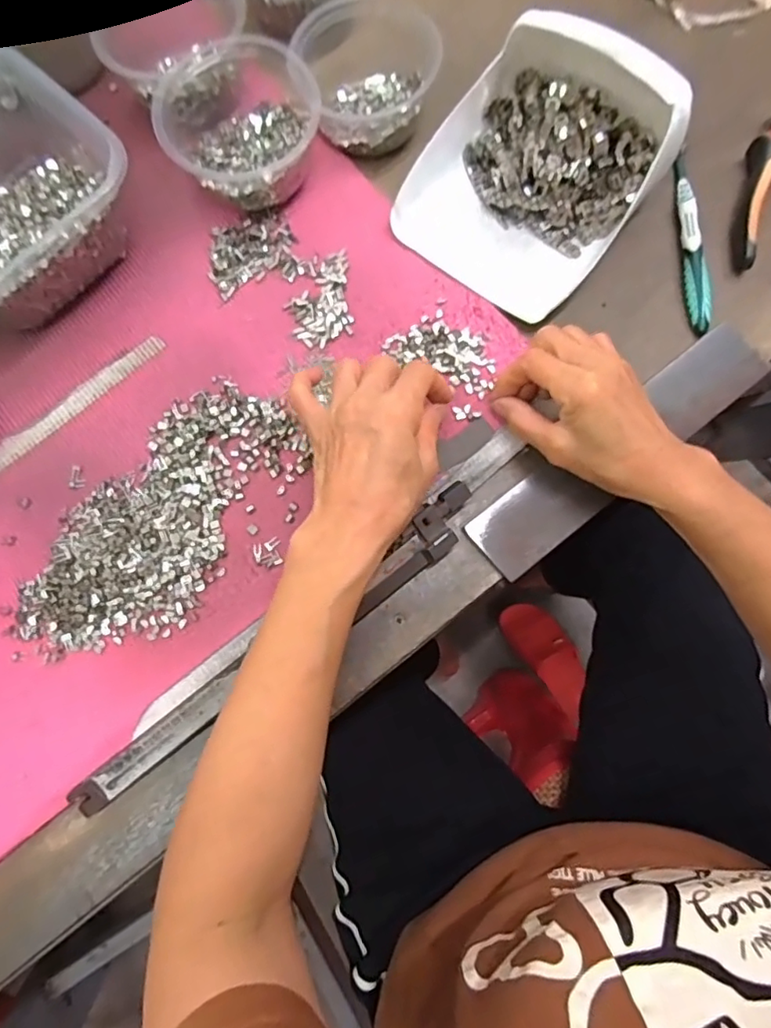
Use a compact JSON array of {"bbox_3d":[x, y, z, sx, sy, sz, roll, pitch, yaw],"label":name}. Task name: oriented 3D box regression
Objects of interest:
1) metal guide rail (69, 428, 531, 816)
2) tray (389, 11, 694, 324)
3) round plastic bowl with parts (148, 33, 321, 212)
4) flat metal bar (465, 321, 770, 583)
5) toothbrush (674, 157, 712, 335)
[{"bbox_3d":[-0.050,0.064,0.368,0.362,0.021,0.043,-36,82,-6],"label":"metal guide rail"},{"bbox_3d":[0.111,-0.255,0.402,0.149,0.087,0.174,38,81,11],"label":"tray"},{"bbox_3d":[-0.114,-0.300,0.426,0.115,0.053,0.133,-27,77,-4],"label":"round plastic bowl with parts"},{"bbox_3d":[0.166,-0.046,0.396,0.245,0.013,0.048,-38,81,-5],"label":"flat metal bar"},{"bbox_3d":[0.233,-0.209,0.427,0.014,0.019,0.150,2,79,-1],"label":"toothbrush"}]

